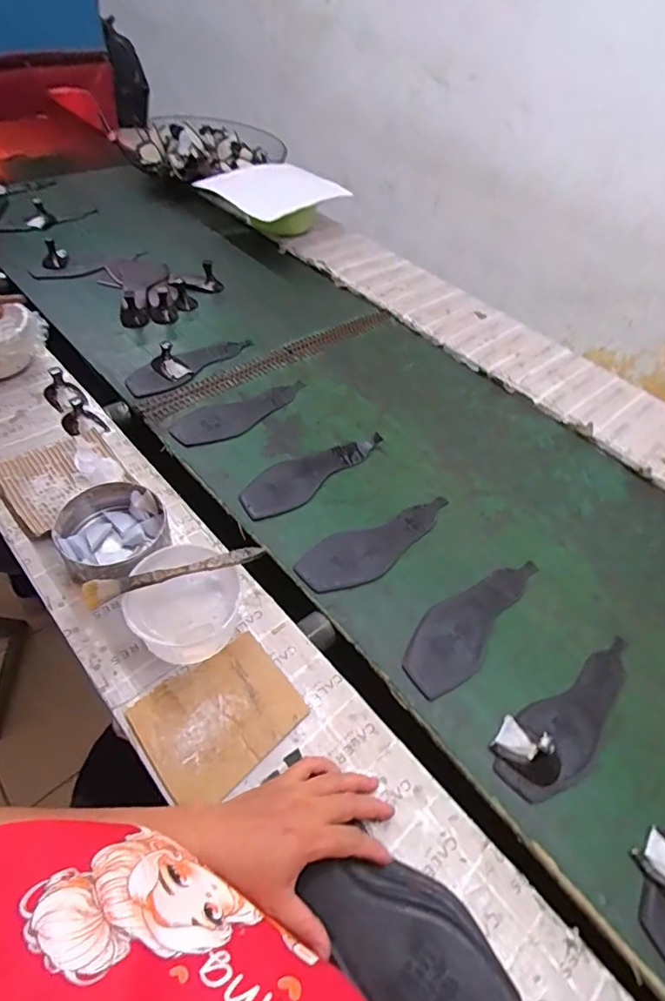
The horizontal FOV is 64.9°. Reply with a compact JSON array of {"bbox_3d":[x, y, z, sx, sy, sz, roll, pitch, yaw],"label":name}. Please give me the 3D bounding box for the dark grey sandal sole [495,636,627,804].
[{"bbox_3d":[0.273,0.240,0.581,0.231,0.007,0.075,-24,62,-26],"label":"dark grey sandal sole"}]

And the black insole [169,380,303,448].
[{"bbox_3d":[-0.139,-0.141,0.837,0.232,0.007,0.077,-23,56,-23],"label":"black insole"}]

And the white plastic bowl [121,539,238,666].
[{"bbox_3d":[-0.156,0.110,0.552,0.101,0.070,0.109,3,50,-4],"label":"white plastic bowl"}]

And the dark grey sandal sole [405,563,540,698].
[{"bbox_3d":[0.170,0.140,0.639,0.075,0.009,0.231,35,55,22],"label":"dark grey sandal sole"}]

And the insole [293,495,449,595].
[{"bbox_3d":[0.067,0.057,0.689,0.234,0.004,0.077,-21,55,-22],"label":"insole"}]

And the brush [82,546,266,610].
[{"bbox_3d":[-0.161,0.073,0.541,0.180,0.020,0.022,-12,52,-16],"label":"brush"}]

